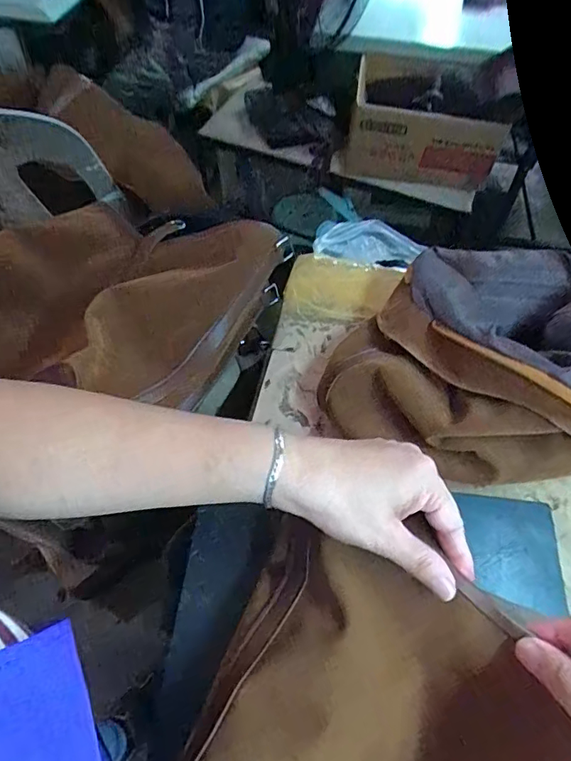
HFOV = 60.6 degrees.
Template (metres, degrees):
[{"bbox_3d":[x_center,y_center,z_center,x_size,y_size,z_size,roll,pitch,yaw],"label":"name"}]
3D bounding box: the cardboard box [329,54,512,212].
[{"bbox_3d":[0.327,-0.621,1.230,0.365,0.224,0.215,7,56,2],"label":"cardboard box"}]

